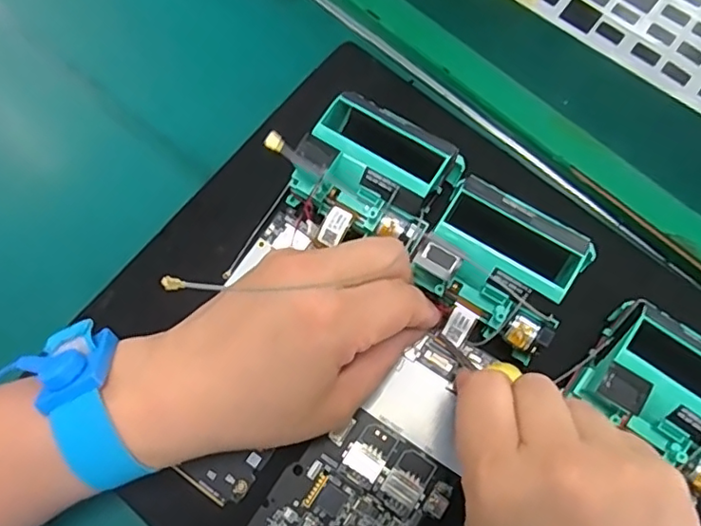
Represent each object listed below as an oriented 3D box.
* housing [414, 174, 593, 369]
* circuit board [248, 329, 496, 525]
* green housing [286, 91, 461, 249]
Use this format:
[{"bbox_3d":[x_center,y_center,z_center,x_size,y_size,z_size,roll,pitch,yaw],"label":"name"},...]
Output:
[{"bbox_3d":[0.065,0.001,0.253,0.064,0.022,0.058,31,80,8],"label":"housing"},{"bbox_3d":[0.013,0.091,0.256,0.062,0.009,0.120,35,81,9],"label":"circuit board"},{"bbox_3d":[0.012,-0.043,0.269,0.069,0.024,0.057,34,80,9],"label":"green housing"}]

